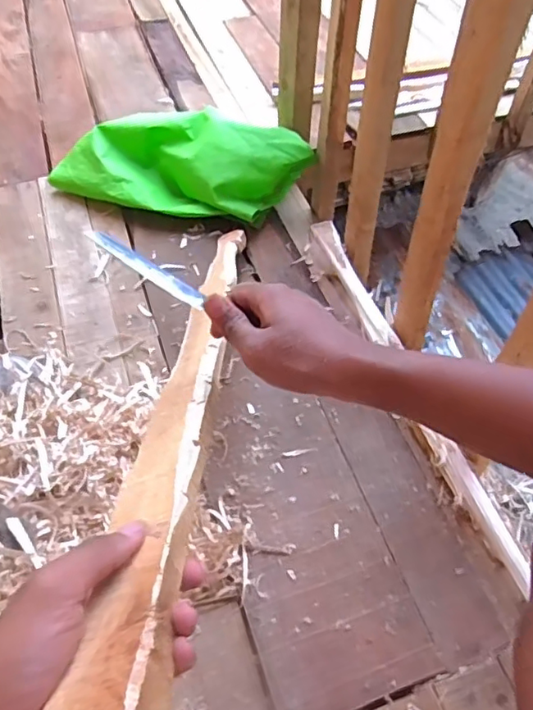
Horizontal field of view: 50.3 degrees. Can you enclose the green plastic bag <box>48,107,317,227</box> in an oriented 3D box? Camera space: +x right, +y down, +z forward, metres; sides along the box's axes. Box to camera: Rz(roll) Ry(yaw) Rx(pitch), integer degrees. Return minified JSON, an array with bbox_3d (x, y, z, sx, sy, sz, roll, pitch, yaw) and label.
[{"bbox_3d":[-0.167,-0.378,1.132,0.501,0.139,0.205,15,53,9],"label":"green plastic bag"}]

